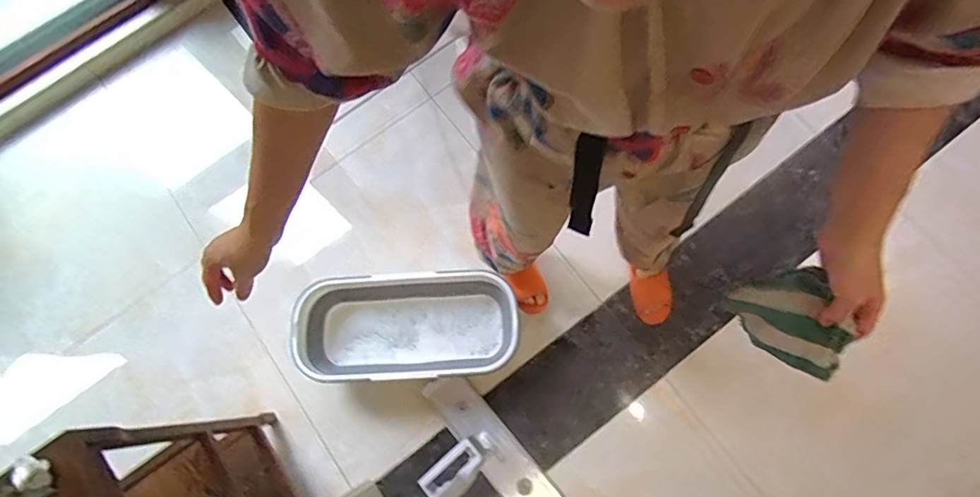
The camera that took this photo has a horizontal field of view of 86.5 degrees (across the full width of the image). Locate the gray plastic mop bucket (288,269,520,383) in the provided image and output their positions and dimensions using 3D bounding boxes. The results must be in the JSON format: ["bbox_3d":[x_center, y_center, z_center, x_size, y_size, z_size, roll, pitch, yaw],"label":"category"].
[{"bbox_3d":[-0.204,0.196,1.316,0.544,0.129,0.257,-4,76,2],"label":"gray plastic mop bucket"}]

